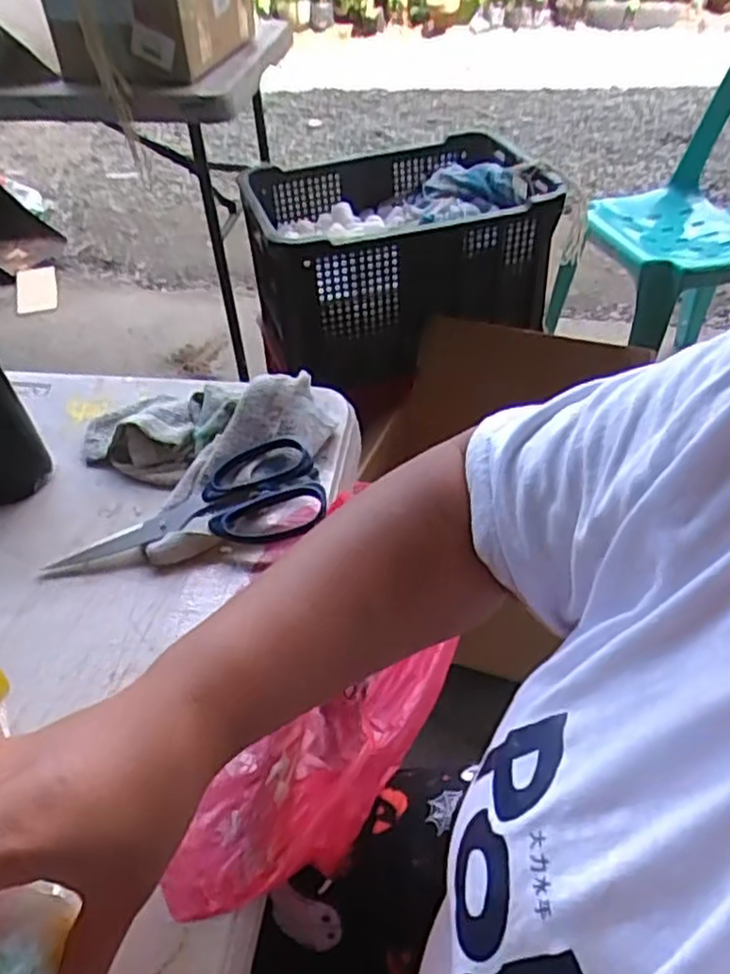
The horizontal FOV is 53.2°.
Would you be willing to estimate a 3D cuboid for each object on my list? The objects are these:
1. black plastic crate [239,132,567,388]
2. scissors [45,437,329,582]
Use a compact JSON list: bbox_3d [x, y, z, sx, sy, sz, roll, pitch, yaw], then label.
[{"bbox_3d":[0.066,-0.447,1.357,0.485,0.253,0.377,-17,45,-15],"label":"black plastic crate"},{"bbox_3d":[-0.119,0.013,0.486,0.180,0.029,0.080,-6,43,-4],"label":"scissors"}]

